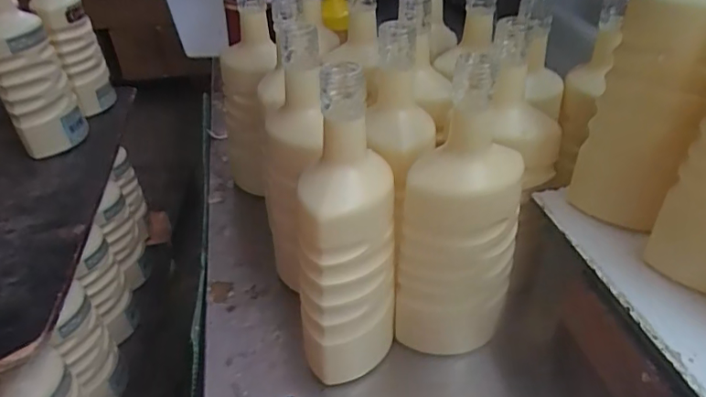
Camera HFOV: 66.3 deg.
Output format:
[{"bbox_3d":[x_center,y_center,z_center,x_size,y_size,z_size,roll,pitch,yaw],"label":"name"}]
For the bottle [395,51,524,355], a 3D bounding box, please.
[{"bbox_3d":[0.087,0.022,0.434,0.086,0.241,0.076,9,36,16],"label":"bottle"}]

